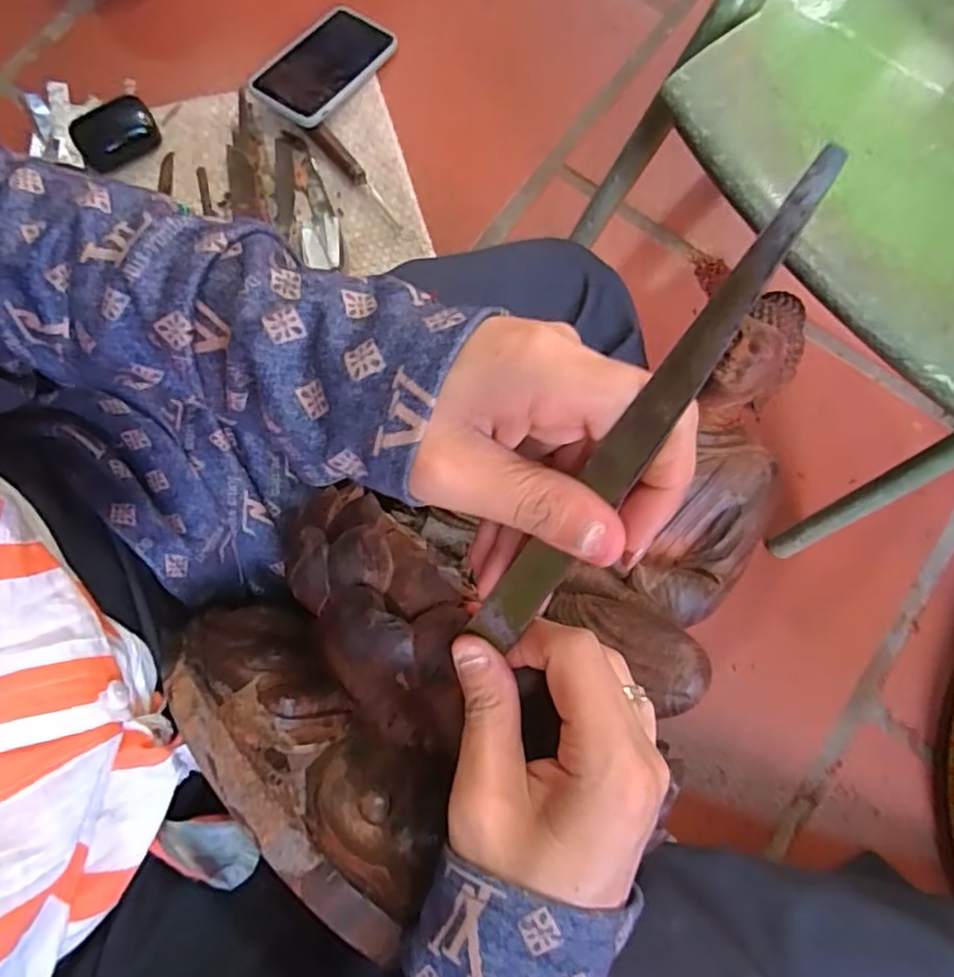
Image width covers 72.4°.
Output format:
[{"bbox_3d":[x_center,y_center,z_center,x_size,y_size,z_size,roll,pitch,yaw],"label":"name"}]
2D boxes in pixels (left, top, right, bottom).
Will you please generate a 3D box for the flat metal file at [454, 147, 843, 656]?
[{"bbox_3d":[0.037,-0.006,0.178,0.015,0.169,0.004,35,39,7],"label":"flat metal file"}]

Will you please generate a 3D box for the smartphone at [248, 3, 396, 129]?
[{"bbox_3d":[-0.157,-0.439,0.671,0.091,0.018,0.151,30,70,10],"label":"smartphone"}]

